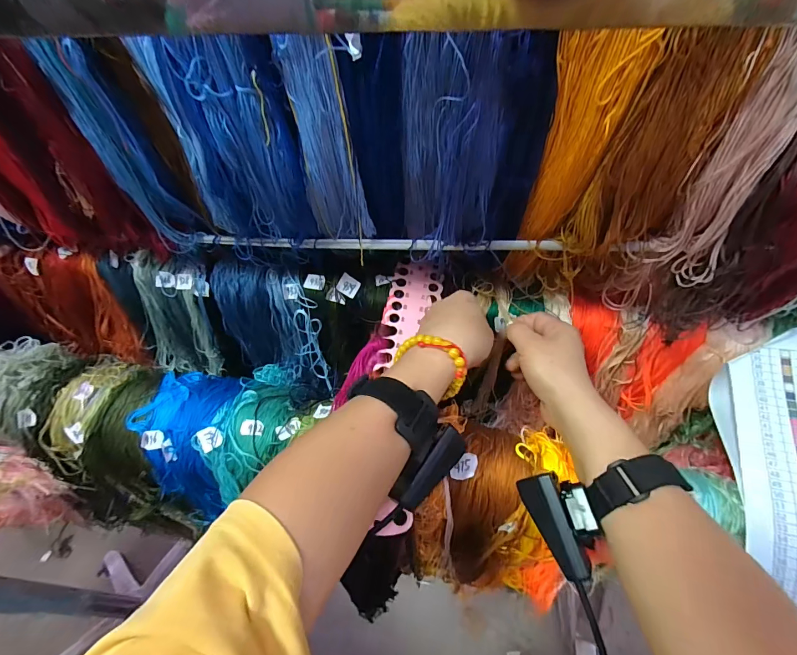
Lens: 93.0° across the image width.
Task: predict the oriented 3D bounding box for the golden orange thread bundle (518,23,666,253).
[{"bbox_3d":[0.124,-0.114,0.263,0.052,0.141,0.025,10,53,12],"label":"golden orange thread bundle"}]

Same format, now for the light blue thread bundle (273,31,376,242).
[{"bbox_3d":[-0.054,-0.138,0.305,0.050,0.159,0.015,8,52,10],"label":"light blue thread bundle"}]

